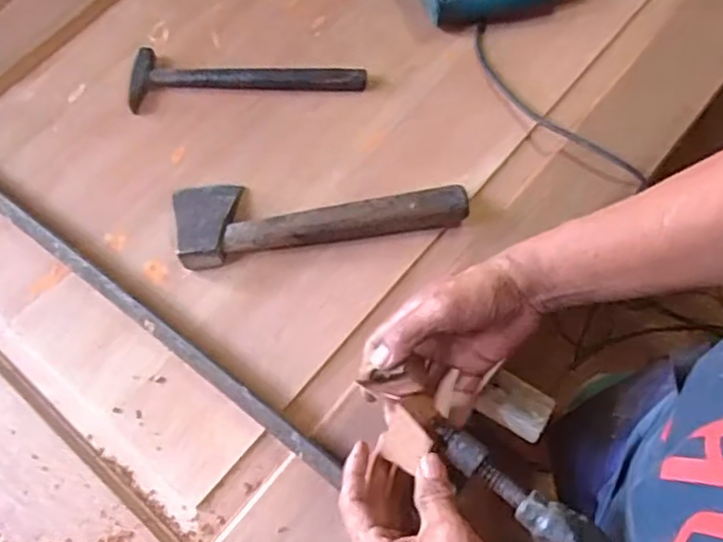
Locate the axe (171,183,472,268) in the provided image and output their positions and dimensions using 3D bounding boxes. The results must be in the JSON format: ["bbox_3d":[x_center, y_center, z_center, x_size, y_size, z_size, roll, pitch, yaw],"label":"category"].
[{"bbox_3d":[-0.048,-0.075,0.726,0.304,0.045,0.102,-8,67,-3],"label":"axe"}]

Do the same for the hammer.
[{"bbox_3d":[-0.141,-0.225,0.814,0.283,0.024,0.073,7,67,3],"label":"hammer"}]

